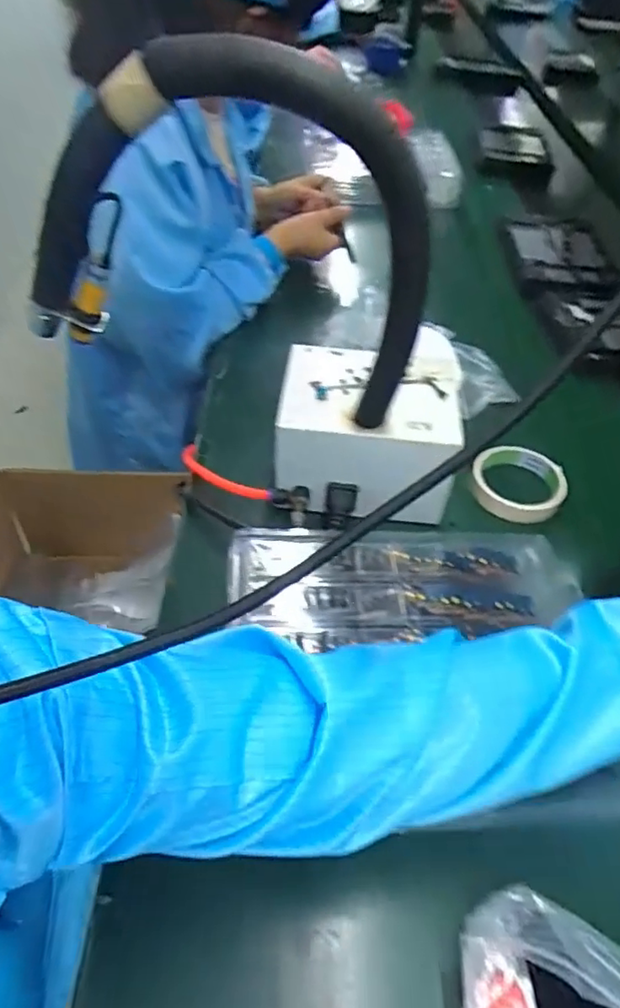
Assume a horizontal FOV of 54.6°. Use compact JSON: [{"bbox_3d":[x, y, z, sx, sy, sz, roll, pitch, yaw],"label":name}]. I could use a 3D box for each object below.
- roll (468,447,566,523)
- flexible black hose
[{"bbox_3d":[0.210,-0.026,0.604,0.088,0.026,0.093,0,47,0],"label":"roll"},{"bbox_3d":[-0.060,-0.164,0.420,0.279,0.263,0.055,9,48,9],"label":"flexible black hose"}]

